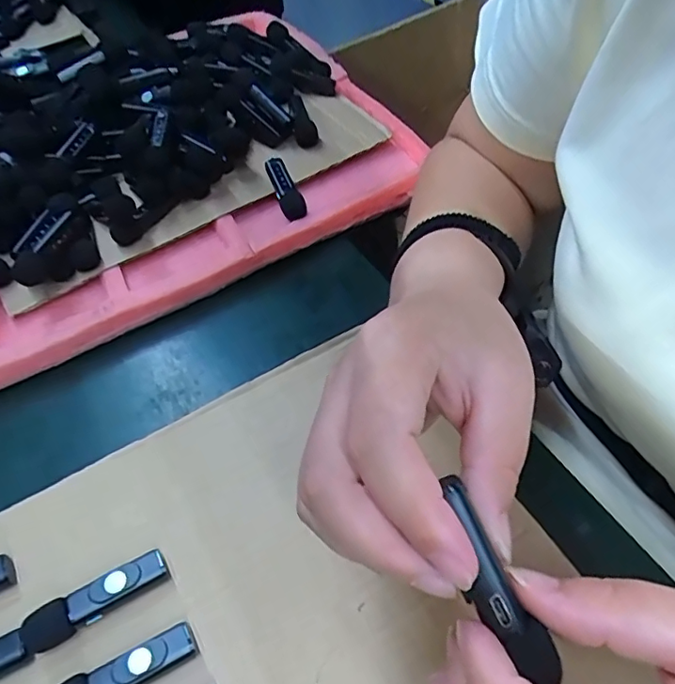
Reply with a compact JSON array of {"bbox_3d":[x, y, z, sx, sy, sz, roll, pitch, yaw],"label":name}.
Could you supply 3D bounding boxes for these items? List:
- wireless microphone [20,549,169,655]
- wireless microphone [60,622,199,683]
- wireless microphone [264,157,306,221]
[{"bbox_3d":[-0.113,0.123,0.260,0.065,0.017,0.018,-26,55,-15],"label":"wireless microphone"},{"bbox_3d":[-0.095,0.148,0.240,0.065,0.017,0.019,-24,55,-14],"label":"wireless microphone"},{"bbox_3d":[-0.042,-0.124,0.445,0.018,0.011,0.065,-20,66,-11],"label":"wireless microphone"}]

